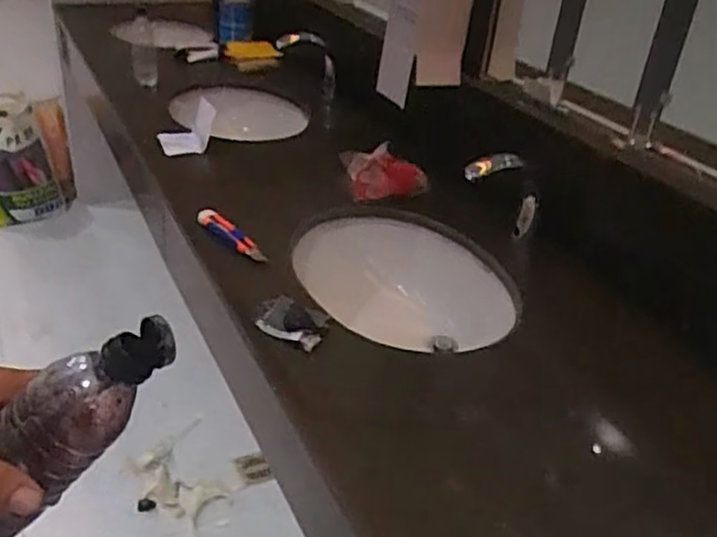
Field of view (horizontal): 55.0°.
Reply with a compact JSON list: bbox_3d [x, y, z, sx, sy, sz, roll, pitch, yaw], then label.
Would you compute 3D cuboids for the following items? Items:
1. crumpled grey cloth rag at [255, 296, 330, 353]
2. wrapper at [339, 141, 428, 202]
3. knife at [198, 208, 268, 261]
[{"bbox_3d":[-0.093,0.072,0.963,0.110,0.022,0.072,17,33,17],"label":"crumpled grey cloth rag"},{"bbox_3d":[0.047,-0.172,1.285,0.155,0.104,0.035,5,31,-1],"label":"wrapper"},{"bbox_3d":[-0.212,-0.057,1.142,0.033,0.027,0.171,-20,40,-36],"label":"knife"}]

